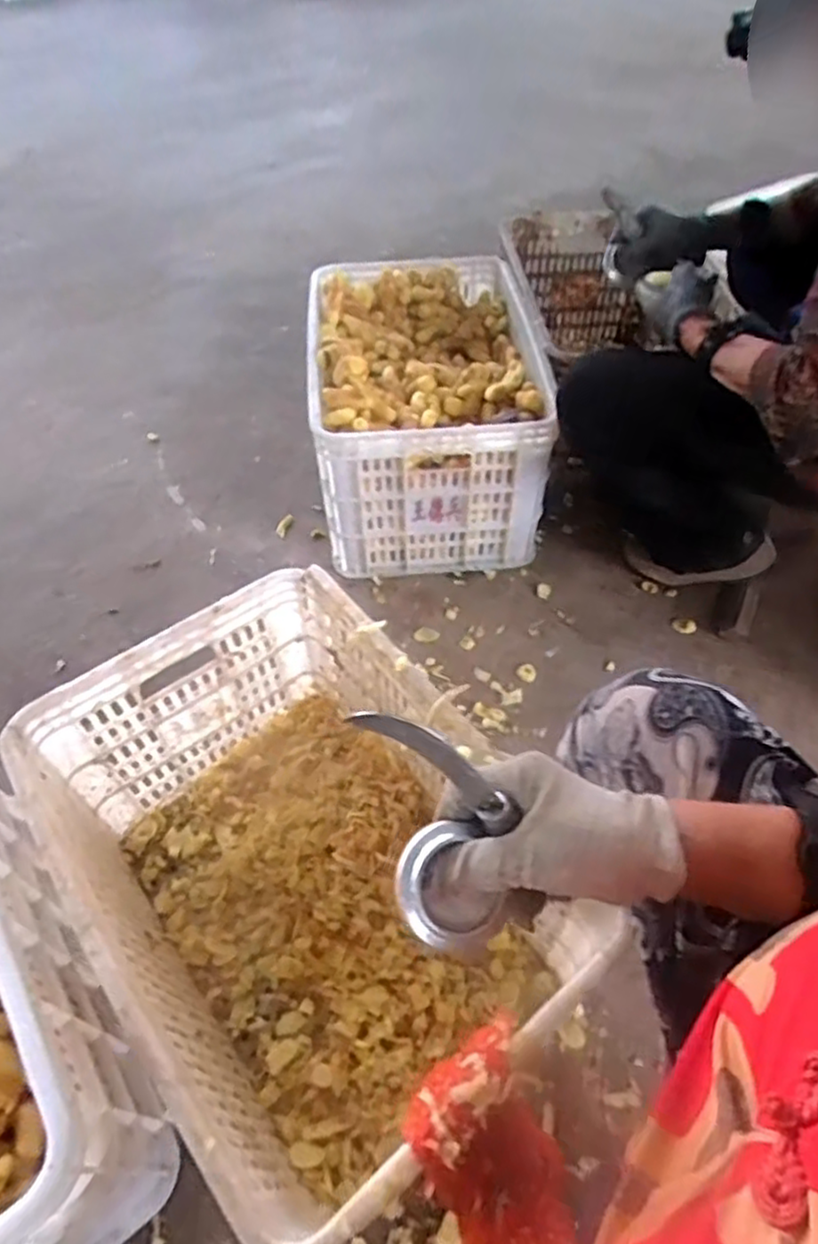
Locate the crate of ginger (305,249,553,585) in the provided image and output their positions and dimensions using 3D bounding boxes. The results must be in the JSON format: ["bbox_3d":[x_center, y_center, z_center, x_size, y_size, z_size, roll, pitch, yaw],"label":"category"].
[{"bbox_3d":[0.023,-0.332,1.171,0.339,0.304,0.428,-5,58,-1],"label":"crate of ginger"}]

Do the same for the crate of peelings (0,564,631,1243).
[{"bbox_3d":[-0.102,0.249,0.744,0.370,0.322,0.522,-35,63,-18],"label":"crate of peelings"}]

